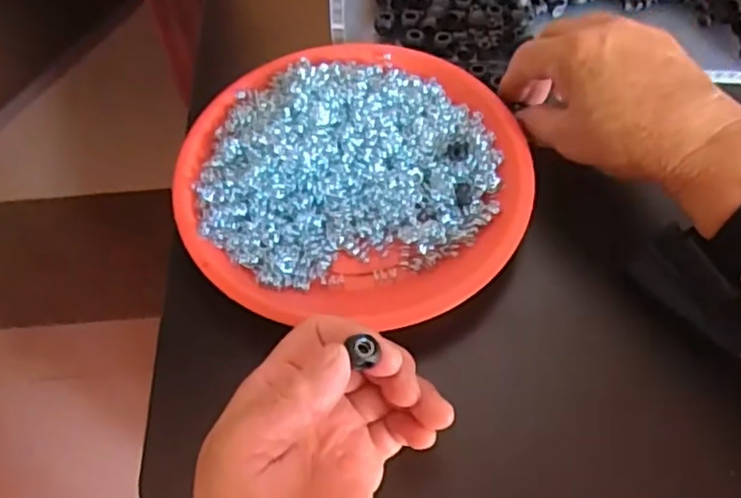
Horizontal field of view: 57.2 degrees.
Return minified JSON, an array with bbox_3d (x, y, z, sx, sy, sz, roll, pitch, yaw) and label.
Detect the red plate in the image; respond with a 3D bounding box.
[{"bbox_3d":[-0.008,-0.044,0.387,0.188,0.037,0.179,-1,59,1],"label":"red plate"}]

